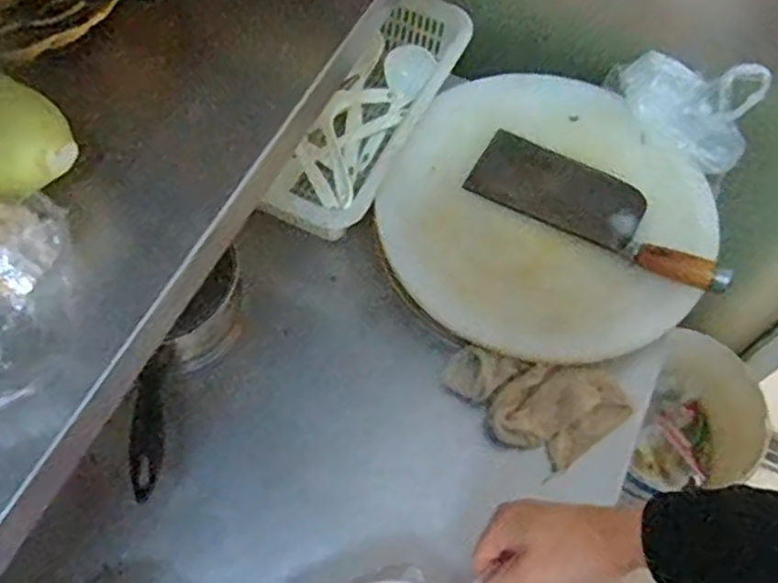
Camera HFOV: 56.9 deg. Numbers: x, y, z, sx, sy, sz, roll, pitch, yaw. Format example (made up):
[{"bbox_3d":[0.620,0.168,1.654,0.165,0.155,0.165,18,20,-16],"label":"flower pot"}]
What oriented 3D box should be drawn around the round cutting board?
[{"bbox_3d":[0.180,-0.097,0.793,0.336,0.040,0.350,1,62,-2],"label":"round cutting board"}]

